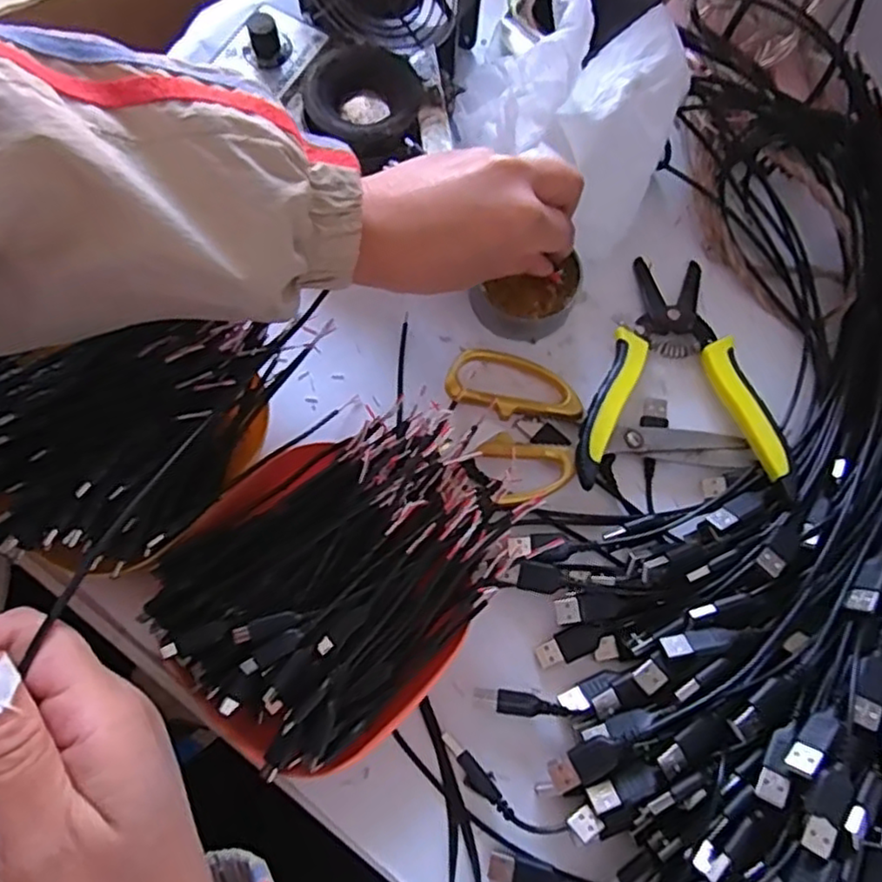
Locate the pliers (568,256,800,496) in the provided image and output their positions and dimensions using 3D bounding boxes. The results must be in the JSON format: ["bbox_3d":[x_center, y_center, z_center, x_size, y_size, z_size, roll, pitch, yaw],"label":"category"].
[{"bbox_3d":[0.138,-0.045,0.392,0.116,0.019,0.150,6,73,0],"label":"pliers"}]

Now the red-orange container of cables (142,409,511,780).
[{"bbox_3d":[-0.048,0.065,0.339,0.164,0.055,0.133,-43,78,-13],"label":"red-orange container of cables"}]

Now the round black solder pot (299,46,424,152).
[{"bbox_3d":[-0.045,-0.200,0.399,0.064,0.020,0.064,0,73,-1],"label":"round black solder pot"}]

